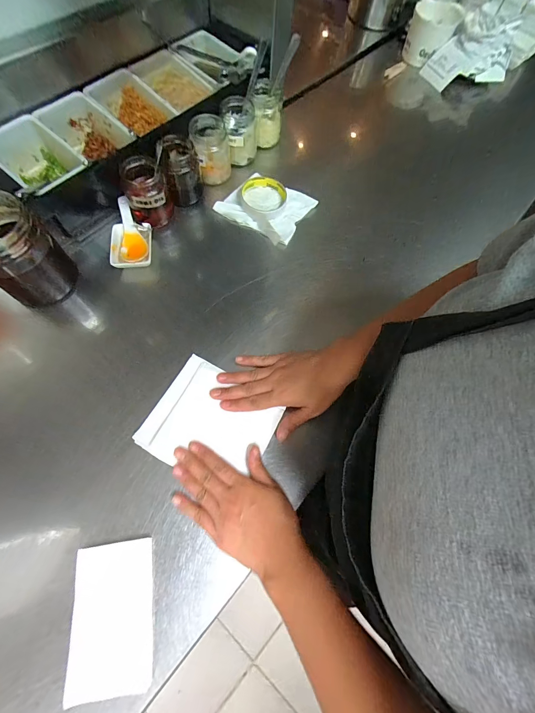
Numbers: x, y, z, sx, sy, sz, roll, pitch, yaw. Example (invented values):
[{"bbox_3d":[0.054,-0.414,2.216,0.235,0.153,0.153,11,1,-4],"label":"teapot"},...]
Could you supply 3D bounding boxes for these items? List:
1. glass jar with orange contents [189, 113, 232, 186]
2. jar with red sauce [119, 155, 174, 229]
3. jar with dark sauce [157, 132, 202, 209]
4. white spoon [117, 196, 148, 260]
[{"bbox_3d":[-0.095,-0.350,0.516,0.060,0.084,0.059,1,68,-1],"label":"glass jar with orange contents"},{"bbox_3d":[-0.189,-0.254,0.483,0.064,0.091,0.065,-14,69,-7],"label":"jar with red sauce"},{"bbox_3d":[-0.143,-0.306,0.508,0.056,0.102,0.066,-13,69,-6],"label":"jar with dark sauce"},{"bbox_3d":[-0.219,-0.200,0.474,0.038,0.025,0.118,-18,72,-11],"label":"white spoon"}]

